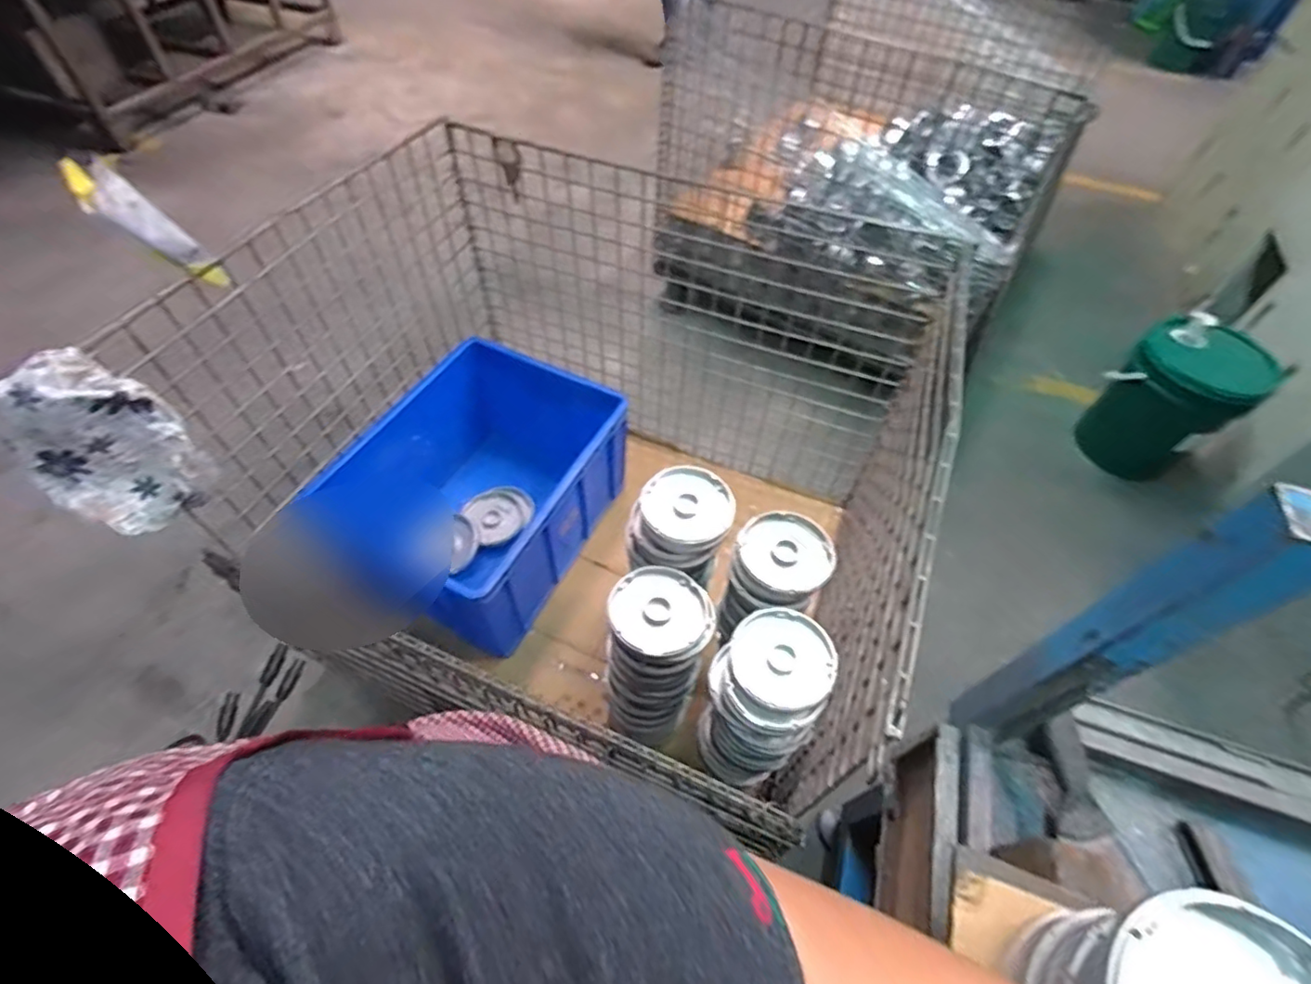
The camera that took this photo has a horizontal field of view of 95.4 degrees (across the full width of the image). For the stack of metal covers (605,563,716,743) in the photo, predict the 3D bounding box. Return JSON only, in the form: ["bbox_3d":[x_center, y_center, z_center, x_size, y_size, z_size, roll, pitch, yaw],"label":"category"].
[{"bbox_3d":[0.001,0.278,1.002,0.147,0.375,0.150,18,56,10],"label":"stack of metal covers"}]

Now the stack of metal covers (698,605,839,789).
[{"bbox_3d":[0.155,0.346,0.961,0.155,0.364,0.186,19,56,11],"label":"stack of metal covers"}]

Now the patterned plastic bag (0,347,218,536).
[{"bbox_3d":[-0.685,-0.053,0.747,0.124,0.235,0.150,26,57,15],"label":"patterned plastic bag"}]

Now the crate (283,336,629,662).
[{"bbox_3d":[-0.368,0.010,1.271,0.422,0.310,0.527,23,57,13],"label":"crate"}]

